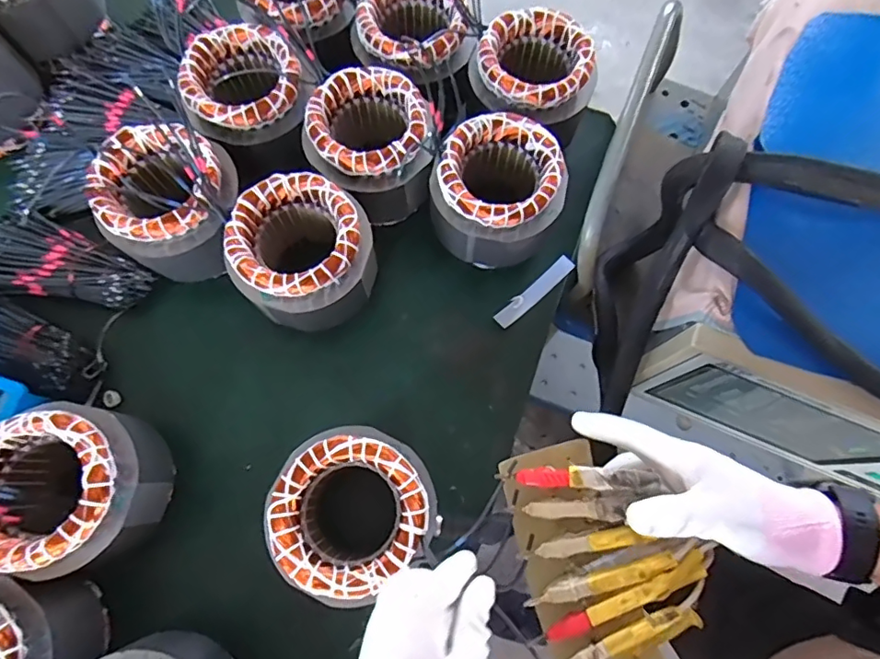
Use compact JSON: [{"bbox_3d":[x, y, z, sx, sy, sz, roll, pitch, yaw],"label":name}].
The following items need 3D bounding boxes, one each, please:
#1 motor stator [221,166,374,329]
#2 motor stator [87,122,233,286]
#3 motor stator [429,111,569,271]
[{"bbox_3d":[-0.142,-0.080,0.562,0.130,0.110,0.132,0,73,-1],"label":"motor stator"},{"bbox_3d":[-0.288,-0.141,0.577,0.127,0.125,0.121,0,73,-1],"label":"motor stator"},{"bbox_3d":[0.060,-0.152,0.587,0.134,0.103,0.124,0,73,-1],"label":"motor stator"}]

